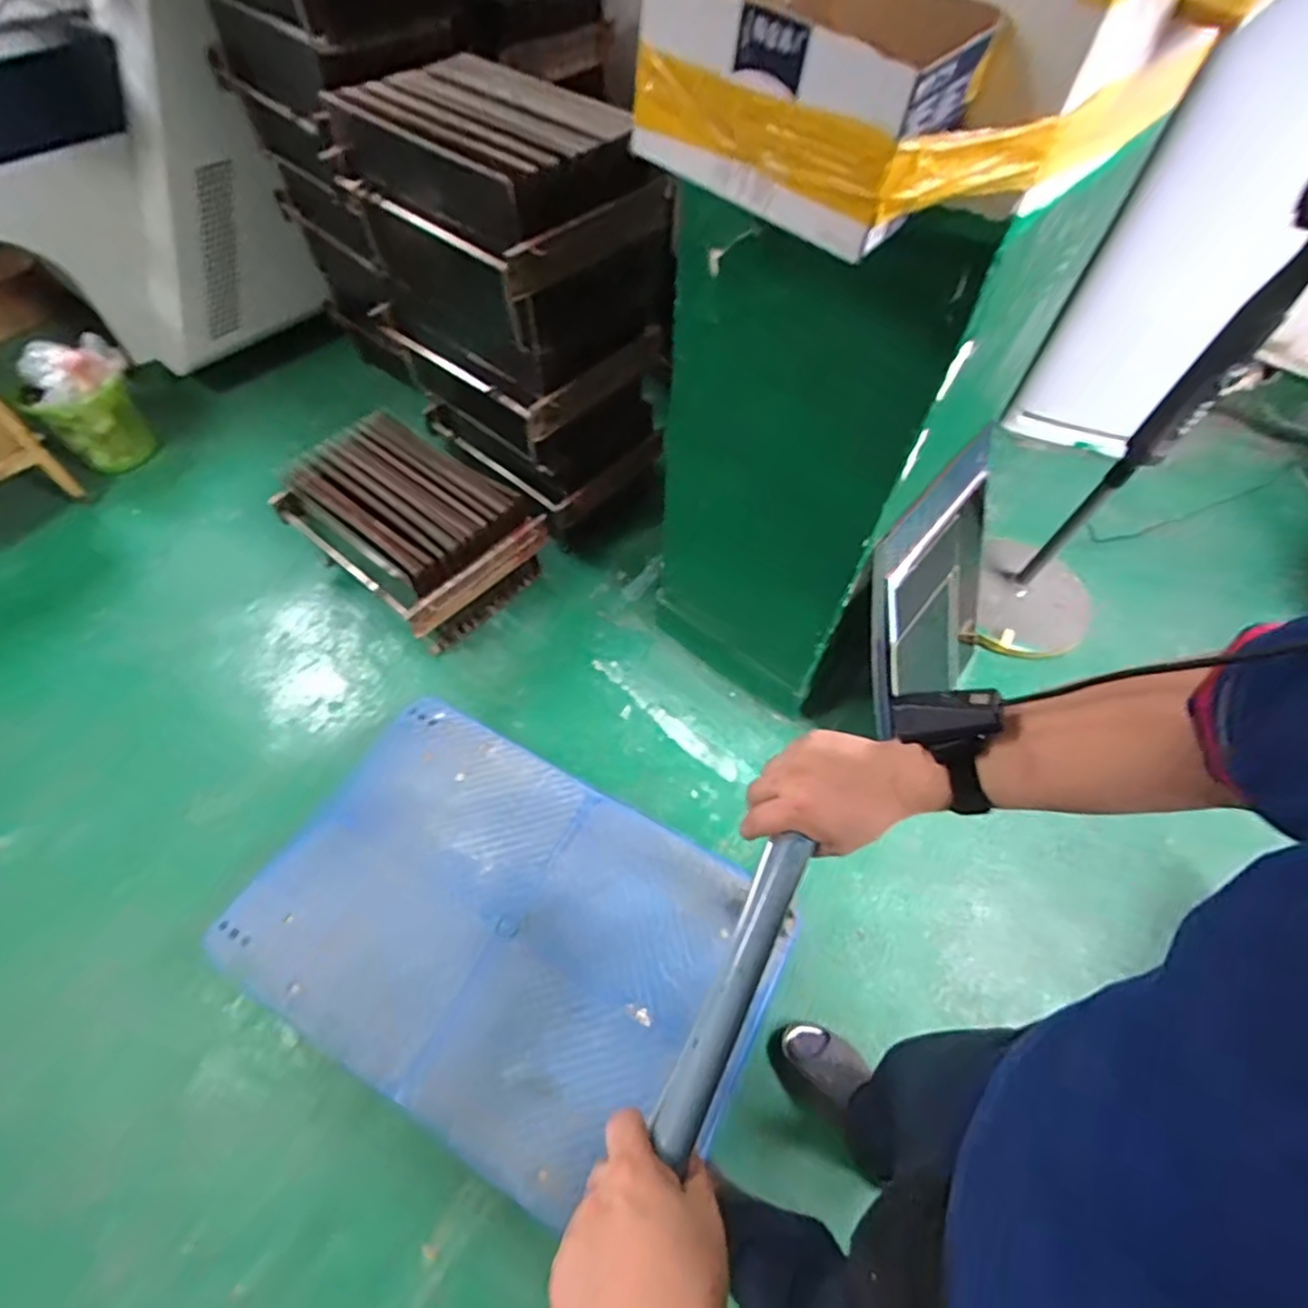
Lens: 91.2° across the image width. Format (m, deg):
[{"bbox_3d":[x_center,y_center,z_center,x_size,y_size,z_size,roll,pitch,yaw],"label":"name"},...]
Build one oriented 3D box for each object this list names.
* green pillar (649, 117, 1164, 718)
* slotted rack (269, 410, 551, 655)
[{"bbox_3d":[0.306,-0.372,1.248,0.458,1.016,0.451,35,63,19],"label":"green pillar"},{"bbox_3d":[-0.593,-0.306,1.627,0.524,0.316,0.399,34,62,18],"label":"slotted rack"}]

